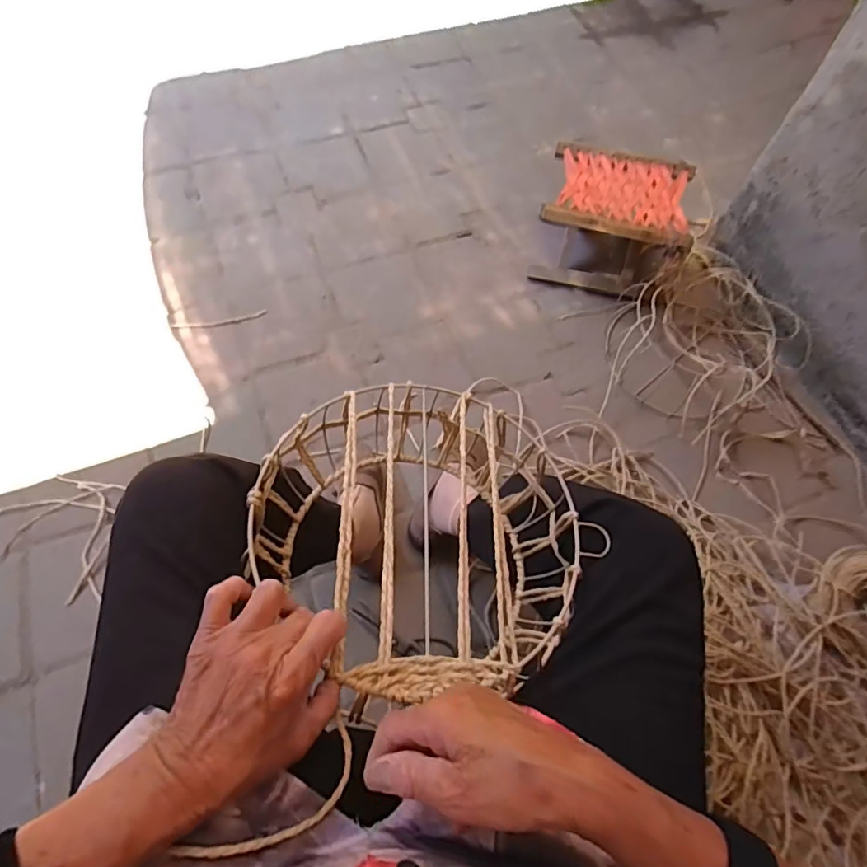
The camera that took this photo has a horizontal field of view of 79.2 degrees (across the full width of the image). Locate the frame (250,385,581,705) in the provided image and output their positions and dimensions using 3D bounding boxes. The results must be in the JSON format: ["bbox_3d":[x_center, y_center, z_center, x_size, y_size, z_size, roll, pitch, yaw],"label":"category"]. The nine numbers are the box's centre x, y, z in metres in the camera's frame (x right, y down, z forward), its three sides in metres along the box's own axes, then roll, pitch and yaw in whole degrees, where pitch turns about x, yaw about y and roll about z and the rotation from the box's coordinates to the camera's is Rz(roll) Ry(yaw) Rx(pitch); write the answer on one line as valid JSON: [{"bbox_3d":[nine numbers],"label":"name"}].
[{"bbox_3d":[-0.013,0.107,0.502,0.302,0.168,0.256,3,63,-2],"label":"frame"}]

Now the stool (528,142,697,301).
[{"bbox_3d":[0.371,-0.437,1.123,0.279,0.188,0.238,11,63,2],"label":"stool"}]

